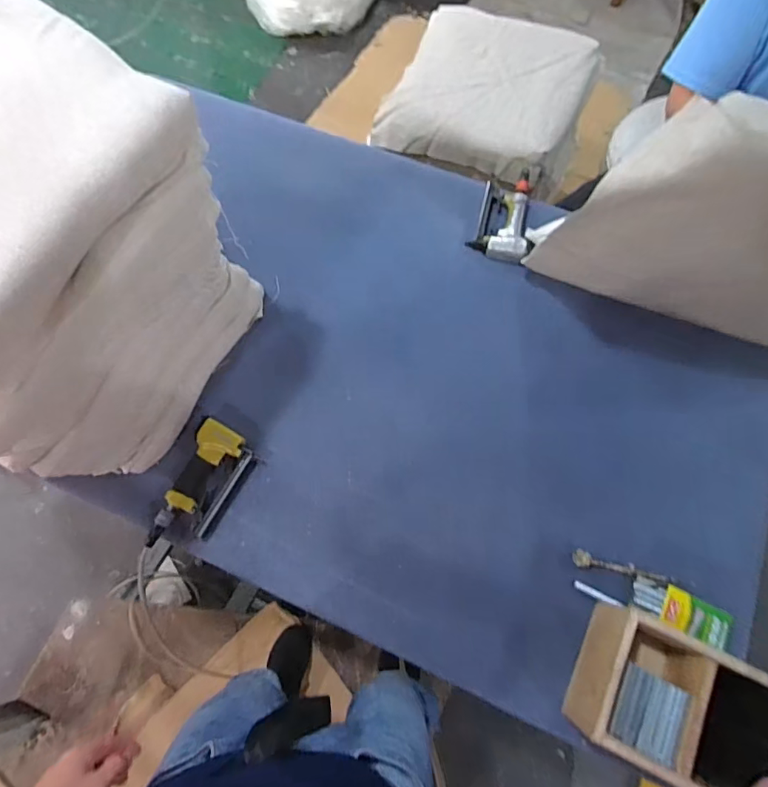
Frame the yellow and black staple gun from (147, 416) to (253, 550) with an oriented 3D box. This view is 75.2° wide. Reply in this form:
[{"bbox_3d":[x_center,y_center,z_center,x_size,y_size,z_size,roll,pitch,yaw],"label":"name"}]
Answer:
[{"bbox_3d":[-0.349,0.178,0.935,0.117,0.045,0.249,26,72,10],"label":"yellow and black staple gun"}]

